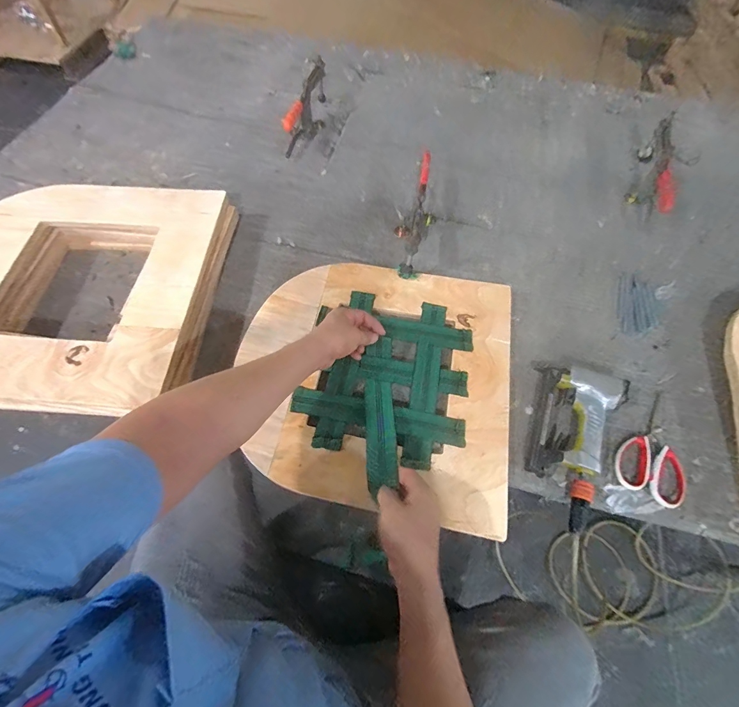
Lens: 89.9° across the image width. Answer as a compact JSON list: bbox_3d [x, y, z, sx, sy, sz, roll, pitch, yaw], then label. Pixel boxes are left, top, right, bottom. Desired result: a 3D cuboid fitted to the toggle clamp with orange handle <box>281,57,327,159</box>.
[{"bbox_3d":[-0.144,-0.619,0.923,0.059,0.093,0.285,13,63,4],"label":"toggle clamp with orange handle"}]

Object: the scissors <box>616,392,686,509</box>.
[{"bbox_3d":[0.460,0.145,0.589,0.094,0.010,0.175,27,65,11],"label":"scissors"}]

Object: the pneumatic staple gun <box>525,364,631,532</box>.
[{"bbox_3d":[0.313,0.130,0.576,0.117,0.041,0.242,24,64,10],"label":"pneumatic staple gun"}]

